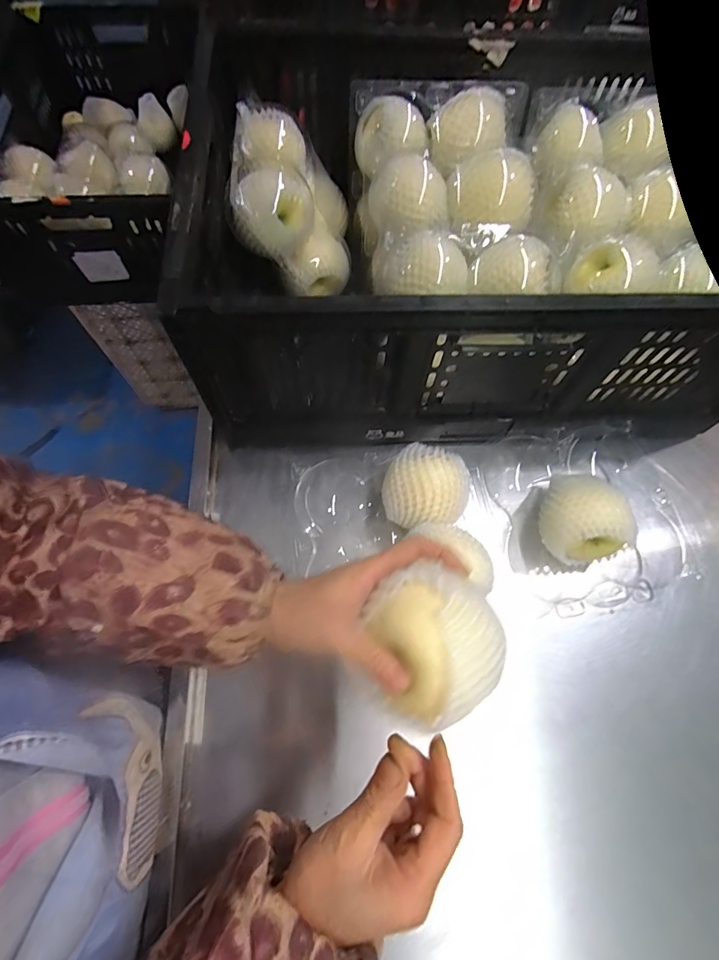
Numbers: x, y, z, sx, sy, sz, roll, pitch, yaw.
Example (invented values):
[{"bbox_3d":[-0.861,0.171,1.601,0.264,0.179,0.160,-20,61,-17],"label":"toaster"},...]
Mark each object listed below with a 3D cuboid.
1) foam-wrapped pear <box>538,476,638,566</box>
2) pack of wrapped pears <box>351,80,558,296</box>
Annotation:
[{"bbox_3d":[0.234,0.040,0.464,0.080,0.075,0.088,0,69,-2],"label":"foam-wrapped pear"},{"bbox_3d":[0.091,-0.309,0.498,0.185,0.094,0.286,-1,69,-2],"label":"pack of wrapped pears"}]

